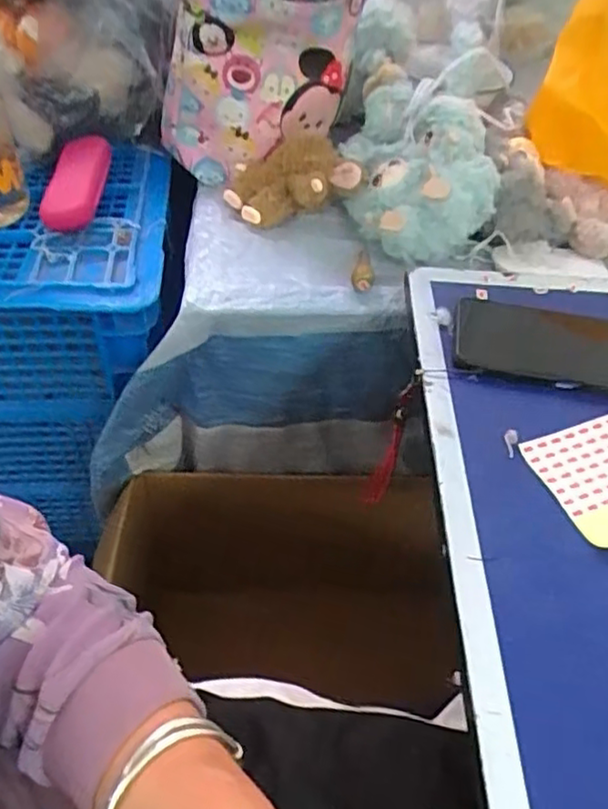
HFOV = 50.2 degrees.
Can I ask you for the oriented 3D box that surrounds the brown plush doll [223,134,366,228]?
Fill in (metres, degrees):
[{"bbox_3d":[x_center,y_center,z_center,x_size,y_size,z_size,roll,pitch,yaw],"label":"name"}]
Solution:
[{"bbox_3d":[-0.010,-0.231,0.679,0.139,0.059,0.094,-11,50,-13],"label":"brown plush doll"}]

